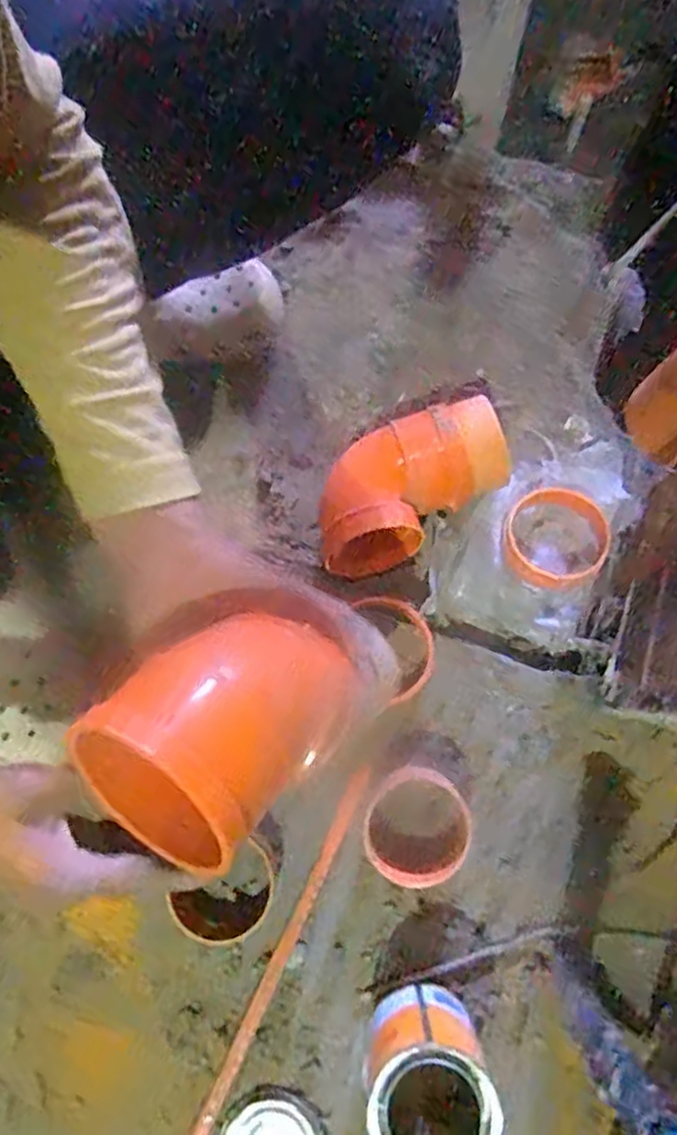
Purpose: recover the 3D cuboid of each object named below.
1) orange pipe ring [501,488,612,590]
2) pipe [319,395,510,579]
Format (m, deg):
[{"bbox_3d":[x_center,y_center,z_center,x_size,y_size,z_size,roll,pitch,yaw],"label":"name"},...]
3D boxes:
[{"bbox_3d":[0.190,-0.027,0.590,0.088,0.033,0.093,0,80,1],"label":"orange pipe ring"},{"bbox_3d":[0.055,-0.066,0.587,0.174,0.085,0.093,-34,81,-5],"label":"pipe"}]

